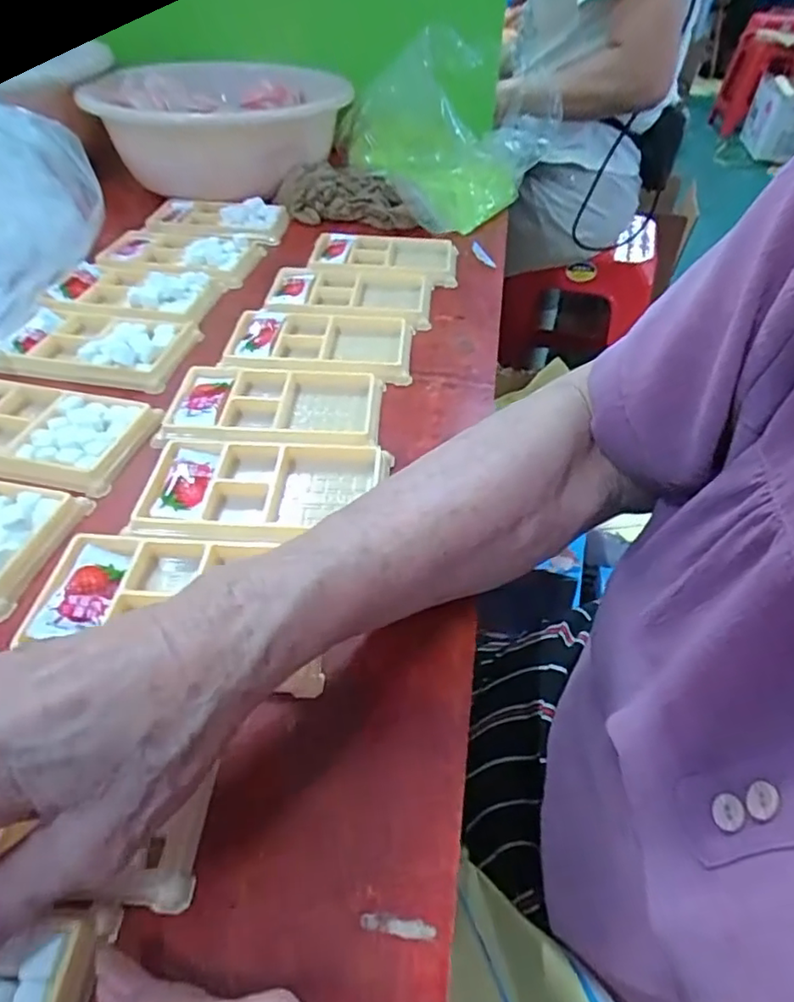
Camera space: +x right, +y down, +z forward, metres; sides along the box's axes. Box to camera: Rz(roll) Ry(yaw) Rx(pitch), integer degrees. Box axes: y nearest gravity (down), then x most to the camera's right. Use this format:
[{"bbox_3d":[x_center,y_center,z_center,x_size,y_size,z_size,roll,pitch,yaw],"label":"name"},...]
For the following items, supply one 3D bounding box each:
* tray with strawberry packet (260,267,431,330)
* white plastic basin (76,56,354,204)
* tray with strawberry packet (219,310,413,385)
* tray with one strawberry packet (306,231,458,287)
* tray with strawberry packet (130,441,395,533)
[{"bbox_3d":[-0.038,-0.174,0.513,0.130,0.013,0.083,0,44,-2],"label":"tray with strawberry packet"},{"bbox_3d":[-0.188,-0.401,0.670,0.244,0.102,0.244,-5,45,-10],"label":"white plastic basin"},{"bbox_3d":[-0.056,-0.117,0.455,0.130,0.014,0.080,2,44,-1],"label":"tray with strawberry packet"},{"bbox_3d":[-0.011,-0.224,0.563,0.131,0.016,0.071,0,44,-2],"label":"tray with one strawberry packet"},{"bbox_3d":[-0.072,-0.003,0.346,0.129,0.023,0.069,0,44,-3],"label":"tray with strawberry packet"}]

